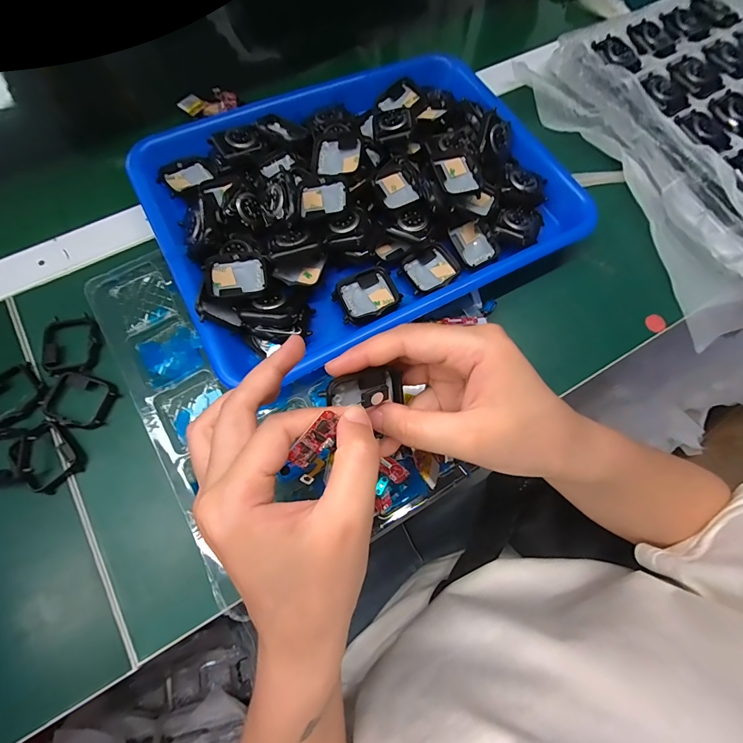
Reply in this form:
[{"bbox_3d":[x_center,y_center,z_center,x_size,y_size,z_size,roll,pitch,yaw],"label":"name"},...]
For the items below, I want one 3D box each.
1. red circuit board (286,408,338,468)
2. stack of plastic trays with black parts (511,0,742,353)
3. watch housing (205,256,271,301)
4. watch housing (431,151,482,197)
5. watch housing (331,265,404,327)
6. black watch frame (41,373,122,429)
[{"bbox_3d":[-0.024,0.032,0.170,0.027,0.014,0.004,-45,38,-9],"label":"red circuit board"},{"bbox_3d":[0.336,-0.220,0.341,0.253,0.074,0.327,-25,74,-10],"label":"stack of plastic trays with black parts"},{"bbox_3d":[-0.096,-0.068,0.267,0.041,0.009,0.033,-10,72,-5],"label":"watch housing"},{"bbox_3d":[0.067,-0.159,0.298,0.034,0.008,0.041,-12,76,-12],"label":"watch housing"},{"bbox_3d":[-0.003,-0.055,0.285,0.047,0.015,0.040,-28,74,-11],"label":"watch housing"},{"bbox_3d":[-0.213,0.022,0.273,0.045,0.010,0.037,16,71,4],"label":"black watch frame"}]

